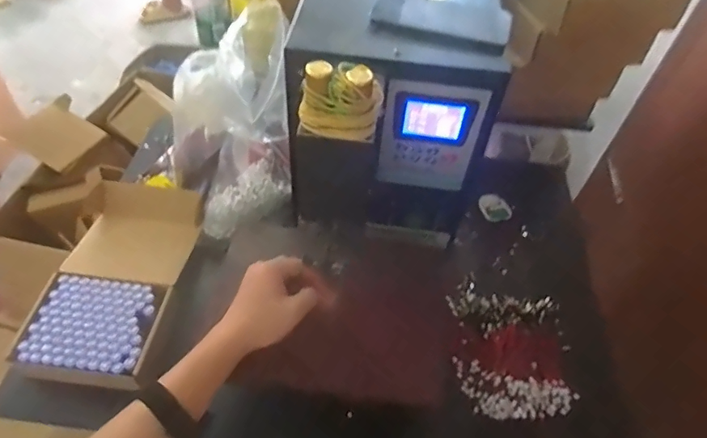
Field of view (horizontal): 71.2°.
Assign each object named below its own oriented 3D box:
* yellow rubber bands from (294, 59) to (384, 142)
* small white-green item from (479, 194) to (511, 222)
[{"bbox_3d":[-0.011,-0.099,0.419,0.067,0.058,0.026,4,51,-2],"label":"yellow rubber bands"},{"bbox_3d":[0.252,-0.020,0.879,0.044,0.014,0.056,-22,56,-22],"label":"small white-green item"}]

